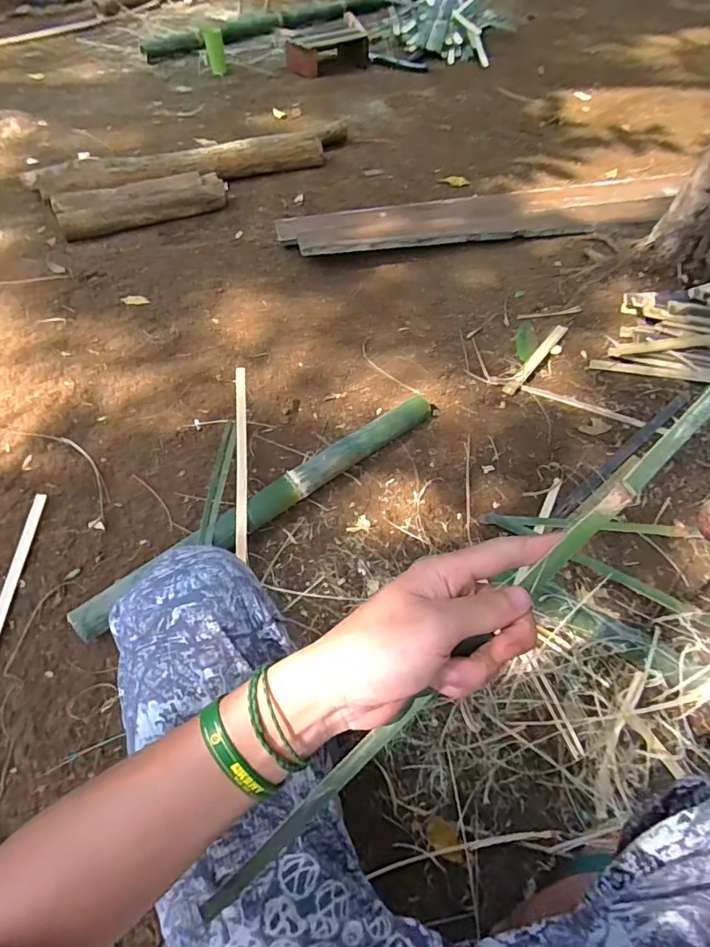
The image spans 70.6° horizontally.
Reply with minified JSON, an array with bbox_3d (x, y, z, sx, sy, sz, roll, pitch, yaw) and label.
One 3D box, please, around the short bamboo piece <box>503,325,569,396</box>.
[{"bbox_3d":[0.407,-0.257,1.126,0.030,0.007,0.243,29,65,34],"label":"short bamboo piece"}]

